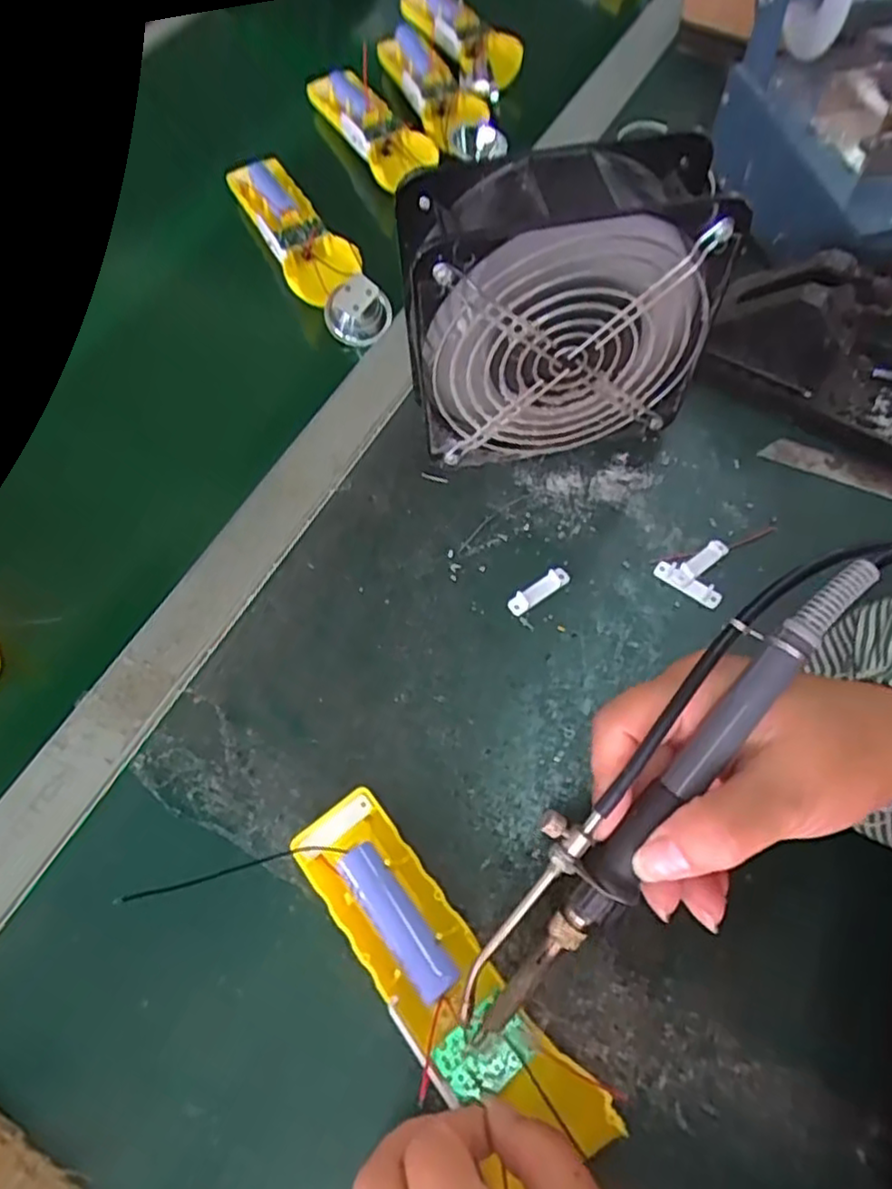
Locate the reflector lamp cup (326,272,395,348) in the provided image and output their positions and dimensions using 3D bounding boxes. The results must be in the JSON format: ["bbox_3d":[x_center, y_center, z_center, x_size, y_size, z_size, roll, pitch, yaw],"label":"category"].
[{"bbox_3d":[-0.060,-0.190,0.462,0.044,0.034,0.026,-20,52,26],"label":"reflector lamp cup"}]

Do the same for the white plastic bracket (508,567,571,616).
[{"bbox_3d":[0.050,-0.002,0.370,0.038,0.006,0.010,-33,66,-14],"label":"white plastic bracket"}]

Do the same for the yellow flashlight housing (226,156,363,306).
[{"bbox_3d":[-0.109,-0.265,0.500,0.048,0.028,0.163,-24,64,-10],"label":"yellow flashlight housing"}]

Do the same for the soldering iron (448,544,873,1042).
[{"bbox_3d":[0.065,0.066,0.230,0.034,0.018,0.201,37,93,19],"label":"soldering iron"}]

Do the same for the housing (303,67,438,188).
[{"bbox_3d":[-0.060,-0.379,0.554,0.045,0.024,0.170,-29,65,-12],"label":"housing"}]

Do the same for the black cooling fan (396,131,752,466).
[{"bbox_3d":[0.055,-0.139,0.359,0.147,0.151,0.058,-11,62,-3],"label":"black cooling fan"}]

